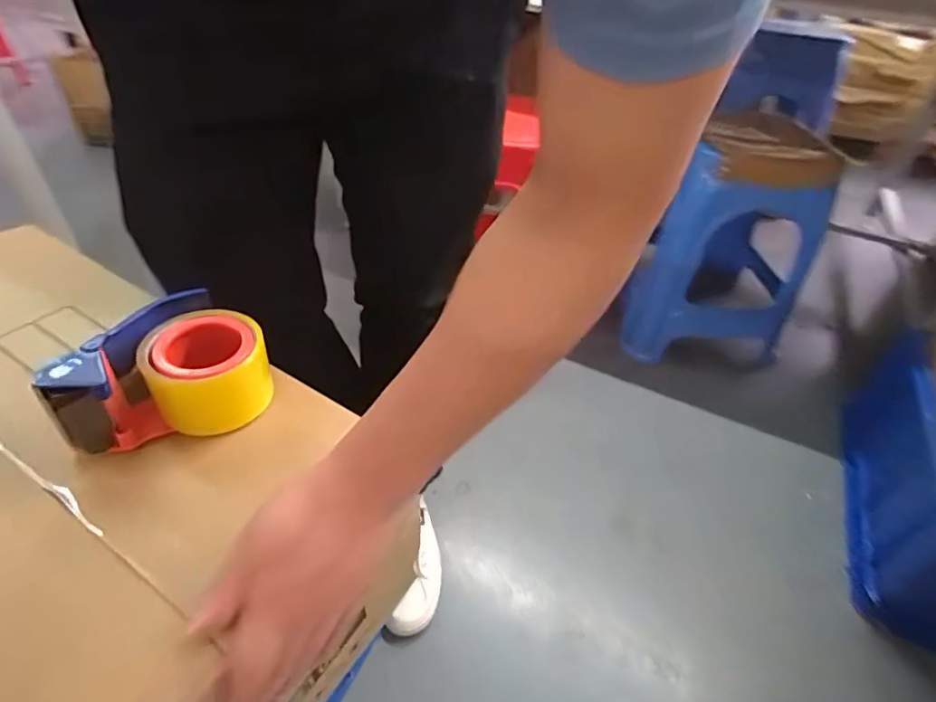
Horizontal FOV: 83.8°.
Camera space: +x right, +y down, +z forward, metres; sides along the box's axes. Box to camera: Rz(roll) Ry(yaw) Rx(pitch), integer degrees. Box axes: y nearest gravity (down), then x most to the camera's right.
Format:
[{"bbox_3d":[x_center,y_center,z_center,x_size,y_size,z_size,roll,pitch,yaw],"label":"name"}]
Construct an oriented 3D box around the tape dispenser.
[{"bbox_3d":[-0.230,0.009,0.408,0.134,0.069,0.107,-6,43,-11],"label":"tape dispenser"}]

